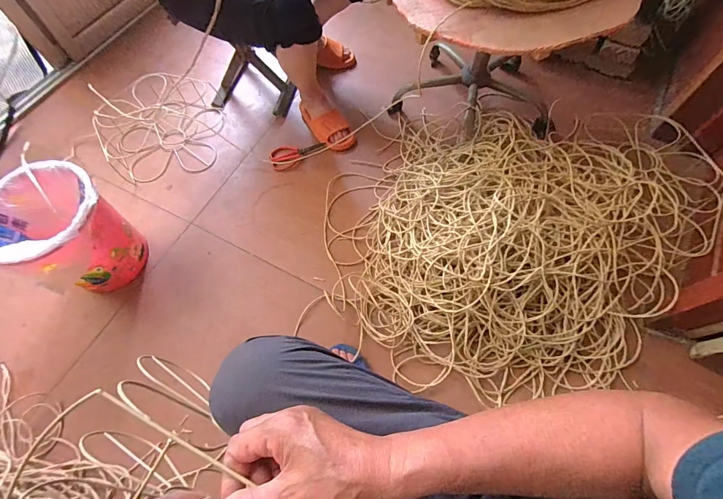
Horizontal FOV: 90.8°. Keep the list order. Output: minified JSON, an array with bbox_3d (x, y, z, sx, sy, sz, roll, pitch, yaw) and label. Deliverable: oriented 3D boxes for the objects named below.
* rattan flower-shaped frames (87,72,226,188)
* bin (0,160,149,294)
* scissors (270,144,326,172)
[{"bbox_3d":[-0.639,-0.392,1.123,0.349,0.135,0.329,-6,65,-1],"label":"rattan flower-shaped frames"},{"bbox_3d":[-0.695,-0.034,0.868,0.230,0.264,0.238,33,70,16],"label":"bin"},{"bbox_3d":[-0.196,-0.296,1.117,0.177,0.006,0.088,-10,65,-3],"label":"scissors"}]

